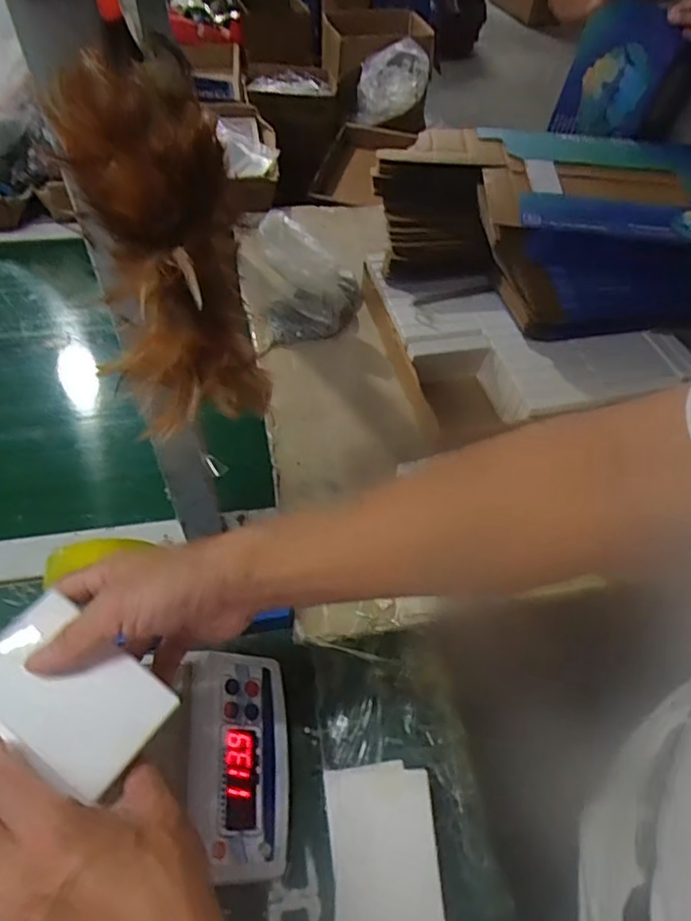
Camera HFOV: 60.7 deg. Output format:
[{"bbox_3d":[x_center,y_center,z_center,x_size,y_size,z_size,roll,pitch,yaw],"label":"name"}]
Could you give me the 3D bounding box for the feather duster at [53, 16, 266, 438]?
[{"bbox_3d":[-0.101,-0.108,0.342,0.095,0.203,0.083,-5,52,-8],"label":"feather duster"}]

